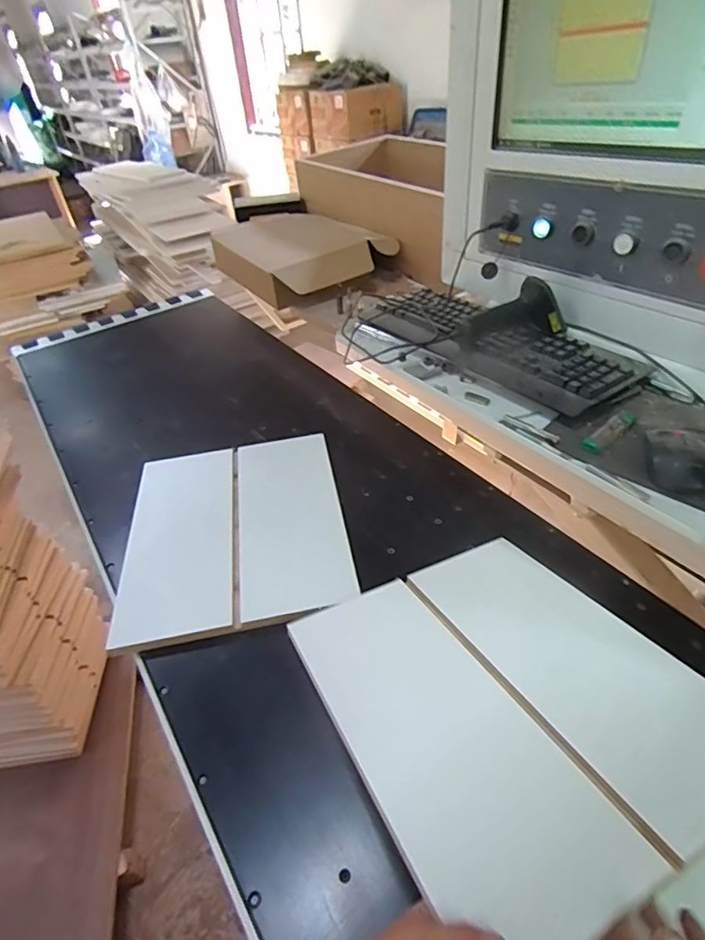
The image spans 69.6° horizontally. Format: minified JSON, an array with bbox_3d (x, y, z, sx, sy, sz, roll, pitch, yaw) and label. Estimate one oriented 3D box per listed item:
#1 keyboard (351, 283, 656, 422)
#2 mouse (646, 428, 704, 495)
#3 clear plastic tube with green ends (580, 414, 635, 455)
[{"bbox_3d":[0.204,-0.200,0.774,0.144,0.033,0.443,-29,45,-24],"label":"keyboard"},{"bbox_3d":[0.345,-0.016,0.529,0.066,0.034,0.094,12,44,20],"label":"mouse"},{"bbox_3d":[0.297,-0.042,0.587,0.080,0.015,0.020,-31,46,-27],"label":"clear plastic tube with green ends"}]

